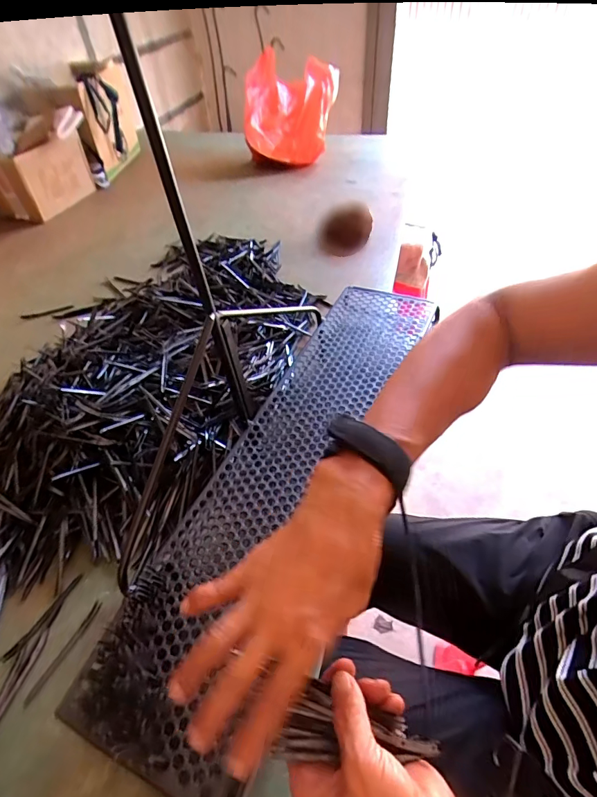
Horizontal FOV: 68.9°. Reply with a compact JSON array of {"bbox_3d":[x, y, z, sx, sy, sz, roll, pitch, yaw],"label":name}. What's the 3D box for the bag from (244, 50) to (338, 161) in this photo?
[{"bbox_3d":[-0.021,-0.734,1.114,0.224,0.216,0.270,-6,46,-2],"label":"bag"}]

